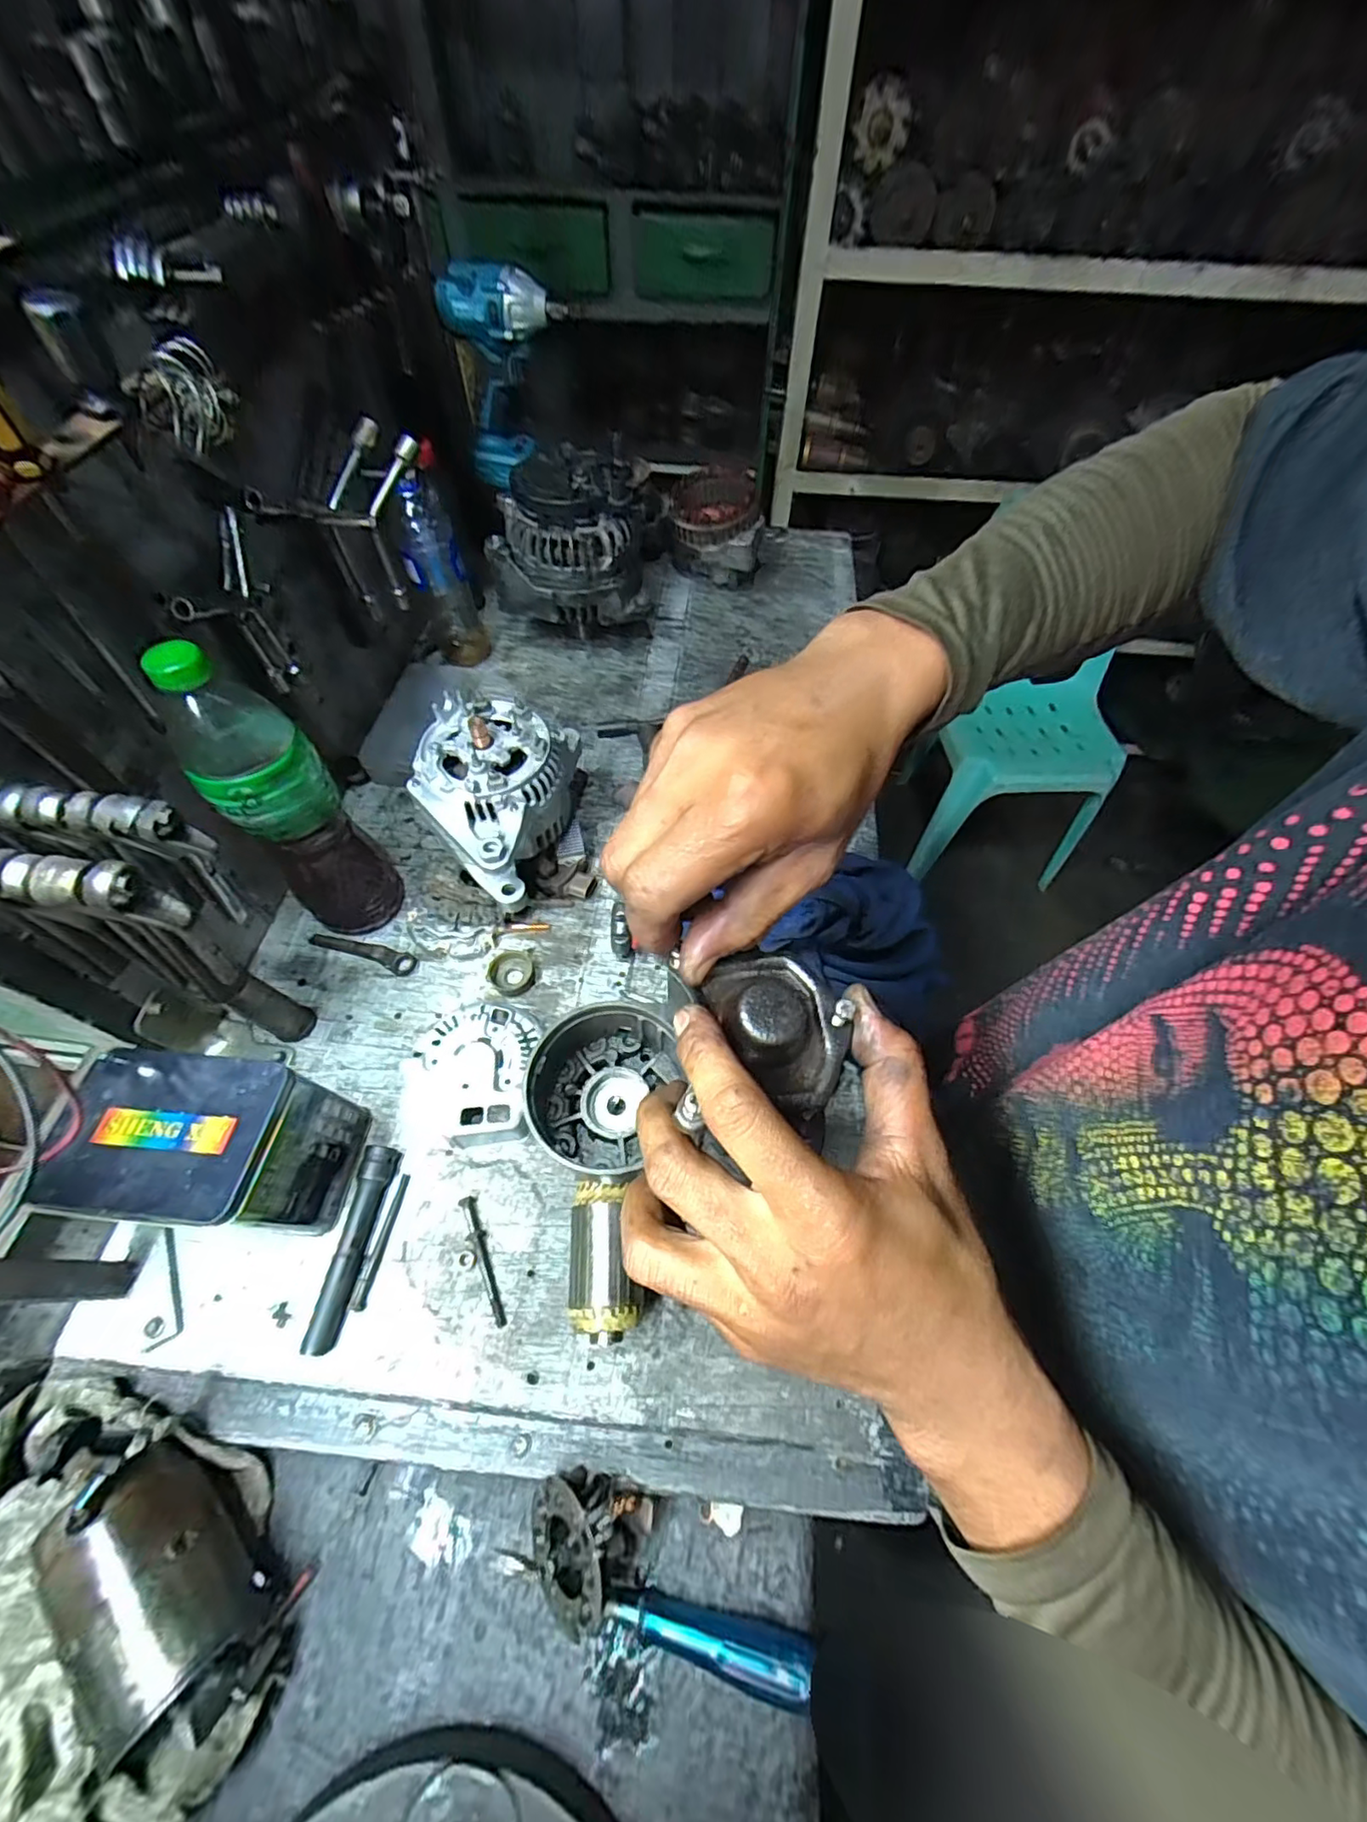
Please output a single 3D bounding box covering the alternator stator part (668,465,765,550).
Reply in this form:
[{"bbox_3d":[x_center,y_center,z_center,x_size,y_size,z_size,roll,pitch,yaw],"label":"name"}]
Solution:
[{"bbox_3d":[0.044,-0.549,0.824,0.118,0.049,0.138,3,58,1],"label":"alternator stator part"}]

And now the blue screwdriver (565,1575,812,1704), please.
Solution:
[{"bbox_3d":[-0.021,0.410,0.352,0.190,0.033,0.024,12,59,6],"label":"blue screwdriver"}]

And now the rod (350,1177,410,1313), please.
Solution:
[{"bbox_3d":[-0.218,0.236,0.437,0.010,0.008,0.087,7,58,3],"label":"rod"}]

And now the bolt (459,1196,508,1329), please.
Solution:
[{"bbox_3d":[-0.142,0.245,0.428,0.010,0.010,0.087,-24,61,-15],"label":"bolt"}]

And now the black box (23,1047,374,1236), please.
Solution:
[{"bbox_3d":[-0.309,0.161,0.411,0.123,0.127,0.093,5,58,2],"label":"black box"}]

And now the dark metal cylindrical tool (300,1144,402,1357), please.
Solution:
[{"bbox_3d":[-0.233,0.235,0.428,0.022,0.023,0.127,5,58,2],"label":"dark metal cylindrical tool"}]

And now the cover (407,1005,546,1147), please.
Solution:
[{"bbox_3d":[-0.162,0.128,0.486,0.100,0.037,0.110,1,58,0],"label":"cover"}]

